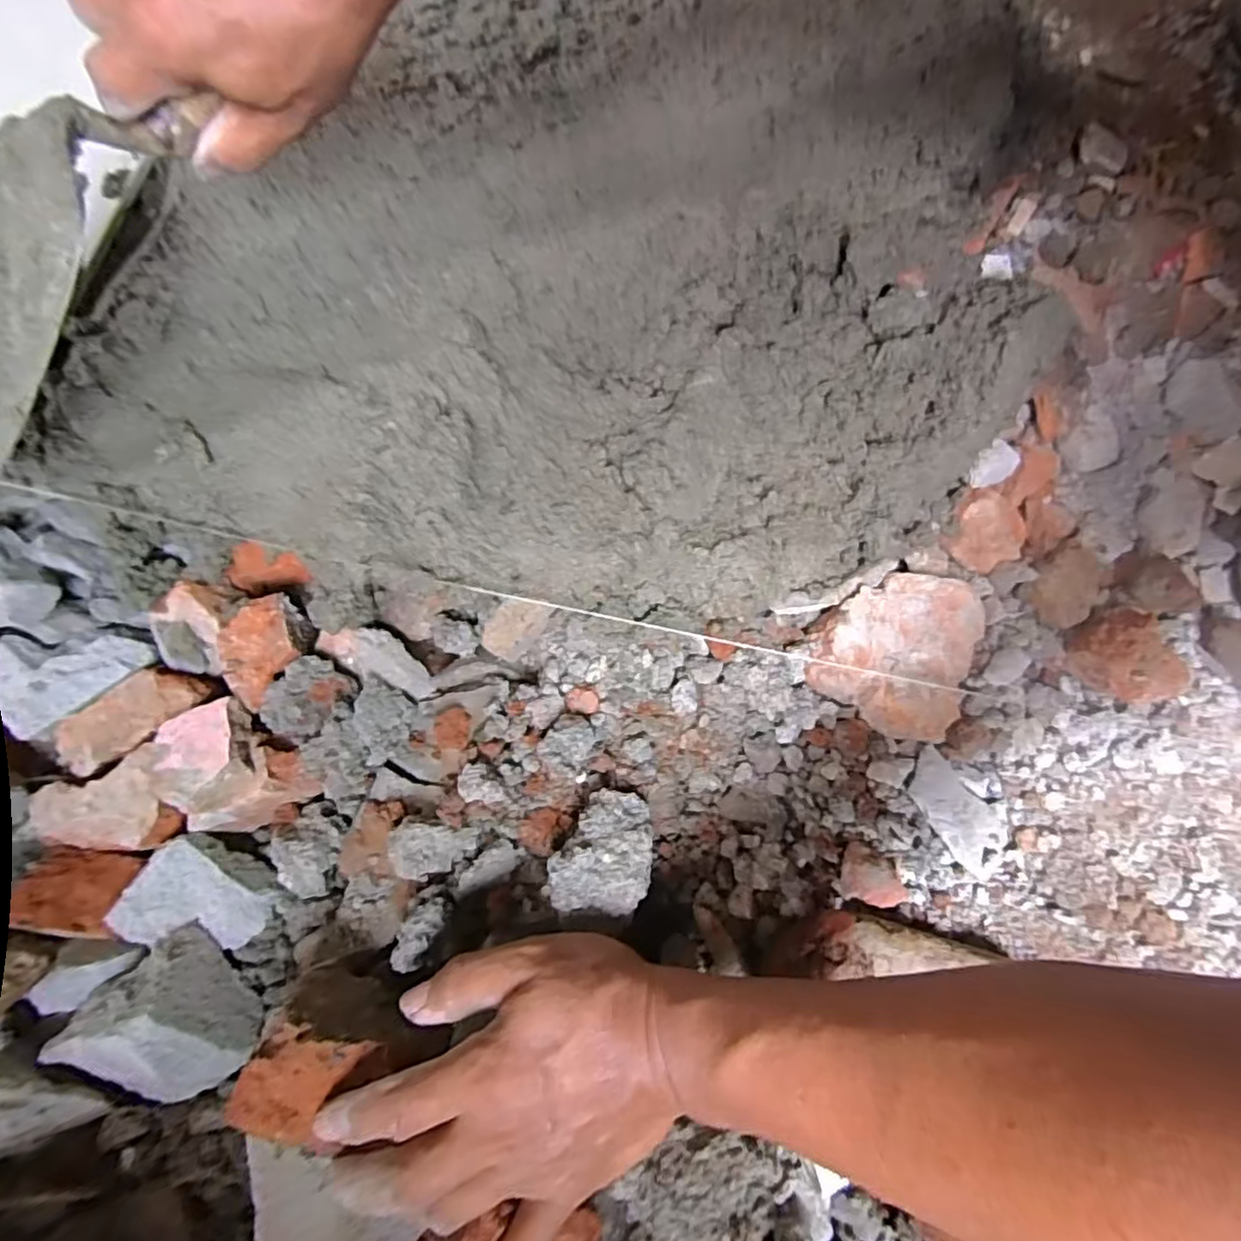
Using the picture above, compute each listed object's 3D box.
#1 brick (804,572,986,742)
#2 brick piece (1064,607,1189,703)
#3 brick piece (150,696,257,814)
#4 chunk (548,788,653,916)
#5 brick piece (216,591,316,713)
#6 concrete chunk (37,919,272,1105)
[{"bbox_3d":[0.154,0.015,0.360,0.081,0.027,0.089,20,76,3],"label":"brick"},{"bbox_3d":[0.292,0.021,0.360,0.053,0.026,0.056,0,76,-2],"label":"brick piece"},{"bbox_3d":[-0.216,0.070,0.324,0.046,0.018,0.052,-19,77,-7],"label":"brick piece"},{"bbox_3d":[-0.008,0.116,0.323,0.048,0.037,0.055,9,76,0],"label":"chunk"},{"bbox_3d":[-0.198,0.017,0.354,0.049,0.023,0.047,-37,80,-10],"label":"brick piece"},{"bbox_3d":[-0.225,0.200,0.298,0.074,0.038,0.072,-44,81,-11],"label":"concrete chunk"}]

